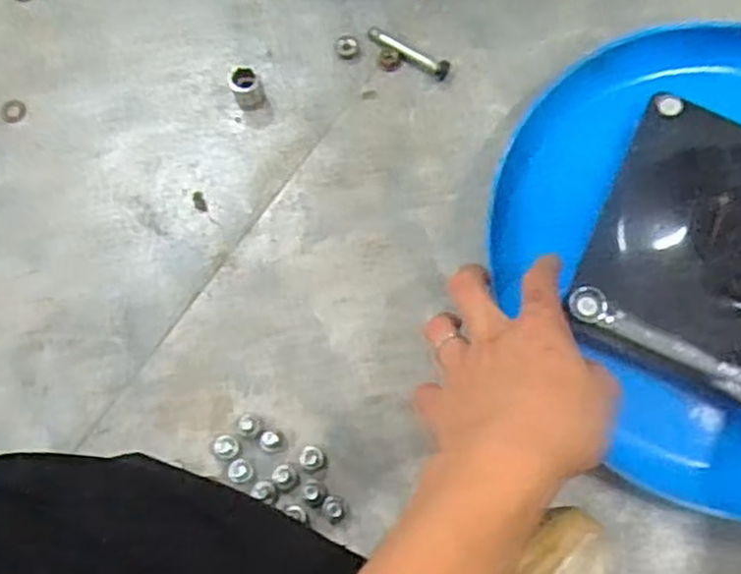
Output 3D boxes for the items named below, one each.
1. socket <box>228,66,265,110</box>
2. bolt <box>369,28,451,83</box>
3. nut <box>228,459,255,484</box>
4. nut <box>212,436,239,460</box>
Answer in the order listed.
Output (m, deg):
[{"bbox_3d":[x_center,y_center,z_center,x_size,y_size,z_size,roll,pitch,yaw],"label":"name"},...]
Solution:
[{"bbox_3d":[-0.079,-0.128,0.492,0.019,0.027,0.020,0,75,1],"label":"socket"},{"bbox_3d":[0.024,-0.154,0.505,0.060,0.008,0.012,30,78,9],"label":"bolt"},{"bbox_3d":[-0.073,0.104,0.436,0.014,0.006,0.013,0,75,1],"label":"nut"},{"bbox_3d":[-0.083,0.092,0.439,0.014,0.007,0.014,0,75,1],"label":"nut"}]

